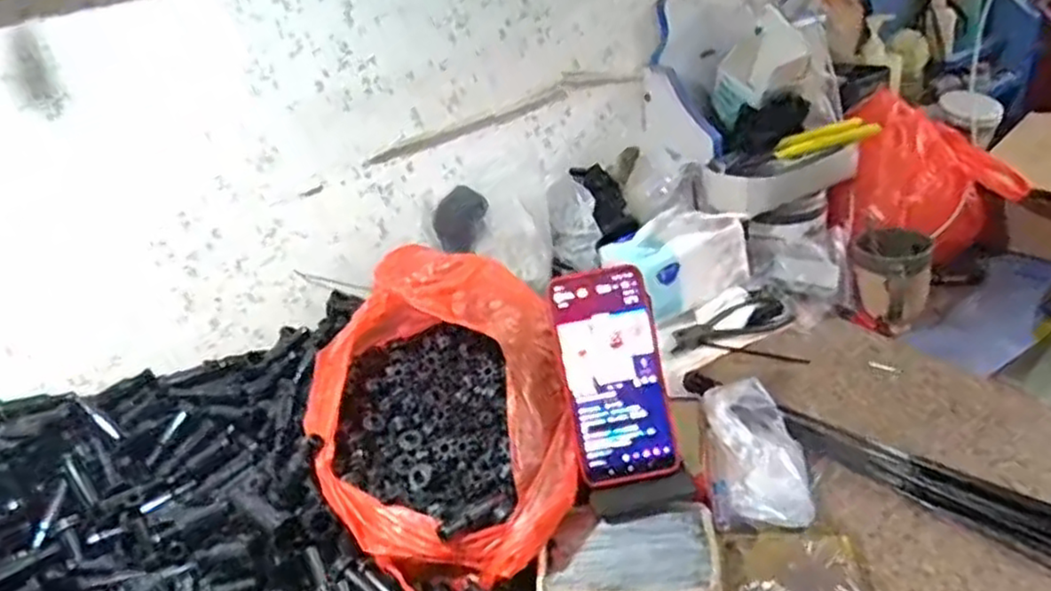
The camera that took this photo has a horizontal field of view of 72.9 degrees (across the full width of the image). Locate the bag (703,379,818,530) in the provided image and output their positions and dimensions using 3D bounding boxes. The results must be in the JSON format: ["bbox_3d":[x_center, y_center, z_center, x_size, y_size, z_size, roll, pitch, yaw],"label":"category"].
[{"bbox_3d":[0.191,0.137,0.583,0.081,0.070,0.131,-7,30,11],"label":"bag"}]

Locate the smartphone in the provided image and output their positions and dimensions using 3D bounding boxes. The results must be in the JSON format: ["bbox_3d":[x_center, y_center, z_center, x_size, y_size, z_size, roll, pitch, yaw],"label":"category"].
[{"bbox_3d":[0.069,0.061,0.555,0.080,0.163,0.009,-12,-3,-1],"label":"smartphone"}]

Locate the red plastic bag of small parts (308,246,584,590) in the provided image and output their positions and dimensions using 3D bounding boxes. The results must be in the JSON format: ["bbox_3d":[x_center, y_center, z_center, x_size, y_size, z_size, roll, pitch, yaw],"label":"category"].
[{"bbox_3d":[-0.070,0.090,0.584,0.203,0.137,0.280,-16,35,-10],"label":"red plastic bag of small parts"}]

